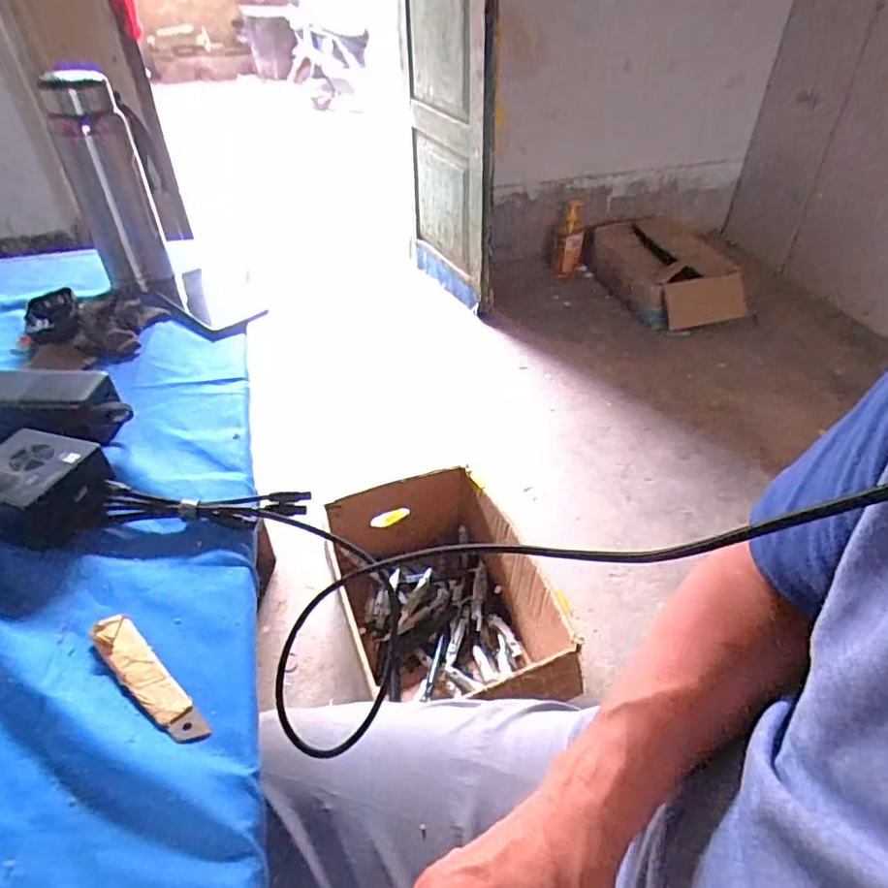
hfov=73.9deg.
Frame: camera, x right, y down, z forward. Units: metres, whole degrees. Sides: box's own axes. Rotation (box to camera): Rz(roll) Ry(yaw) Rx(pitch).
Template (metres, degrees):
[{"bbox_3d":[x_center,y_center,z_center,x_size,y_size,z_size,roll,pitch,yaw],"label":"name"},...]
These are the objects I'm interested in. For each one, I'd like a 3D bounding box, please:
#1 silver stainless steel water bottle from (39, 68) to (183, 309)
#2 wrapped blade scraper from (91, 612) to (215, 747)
[{"bbox_3d":[-0.386,-0.294,0.689,0.076,0.227,0.078,-21,45,-24],"label":"silver stainless steel water bottle"},{"bbox_3d":[-0.178,0.139,0.353,0.106,0.005,0.022,31,48,30],"label":"wrapped blade scraper"}]

